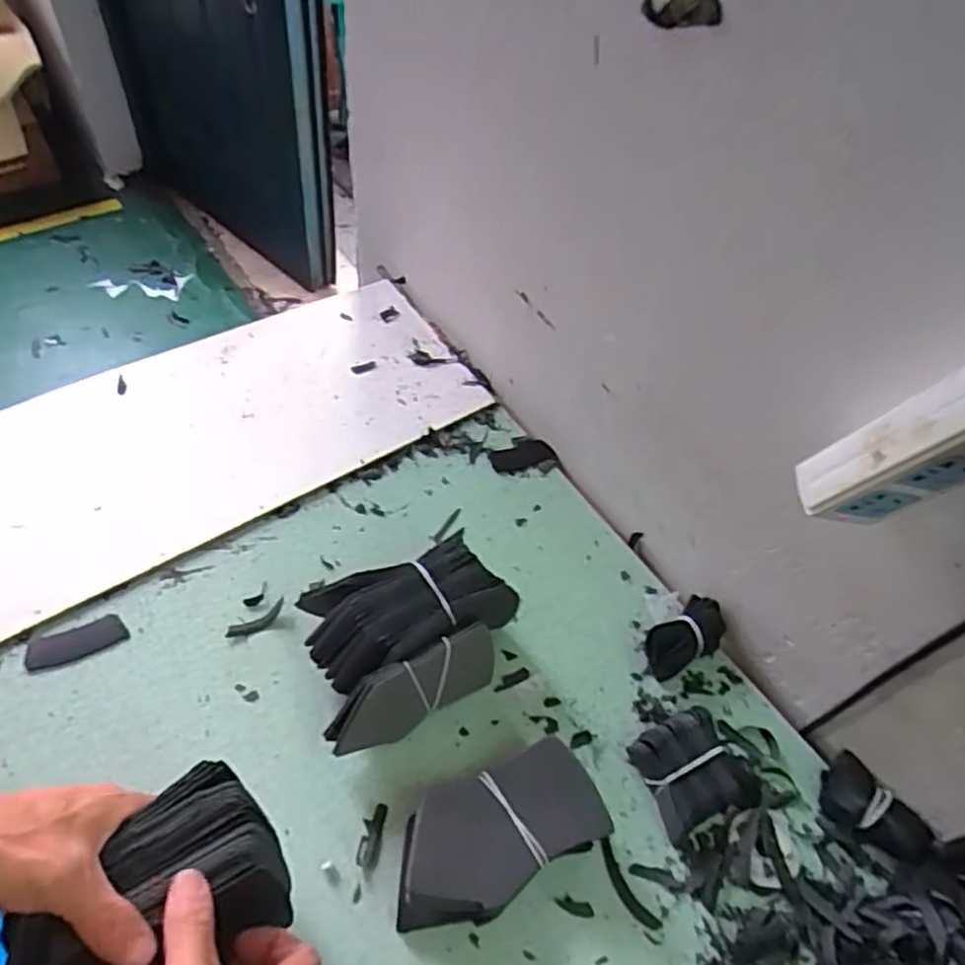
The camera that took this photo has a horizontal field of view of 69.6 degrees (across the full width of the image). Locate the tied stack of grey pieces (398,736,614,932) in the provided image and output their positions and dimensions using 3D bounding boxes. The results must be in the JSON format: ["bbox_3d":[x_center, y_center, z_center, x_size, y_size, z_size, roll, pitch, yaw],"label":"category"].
[{"bbox_3d":[0.009,0.242,0.478,0.148,0.040,0.087,-15,59,-18],"label":"tied stack of grey pieces"}]

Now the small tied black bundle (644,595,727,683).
[{"bbox_3d":[0.171,0.137,0.600,0.085,0.035,0.043,-29,65,-25],"label":"small tied black bundle"}]

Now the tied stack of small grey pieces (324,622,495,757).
[{"bbox_3d":[-0.047,0.154,0.523,0.137,0.077,0.015,-19,40,-32],"label":"tied stack of small grey pieces"}]

